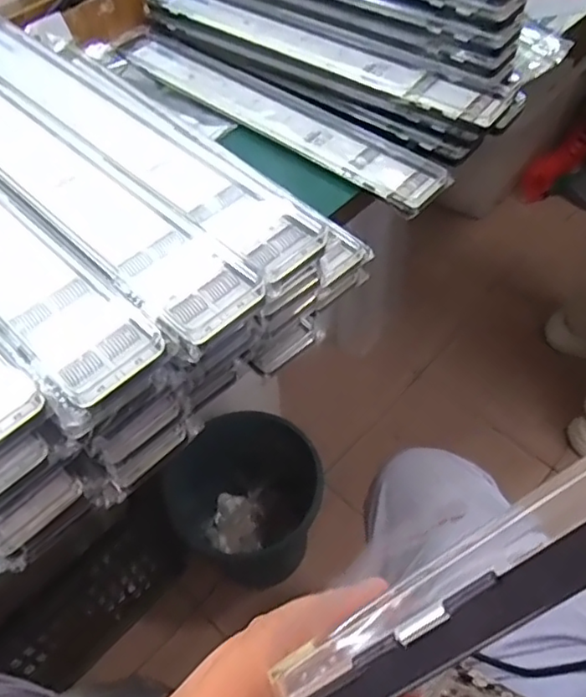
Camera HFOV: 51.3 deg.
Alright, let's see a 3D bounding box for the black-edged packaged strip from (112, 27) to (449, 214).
[{"bbox_3d":[-0.030,-0.258,0.660,0.439,0.027,0.065,36,63,26],"label":"black-edged packaged strip"}]

